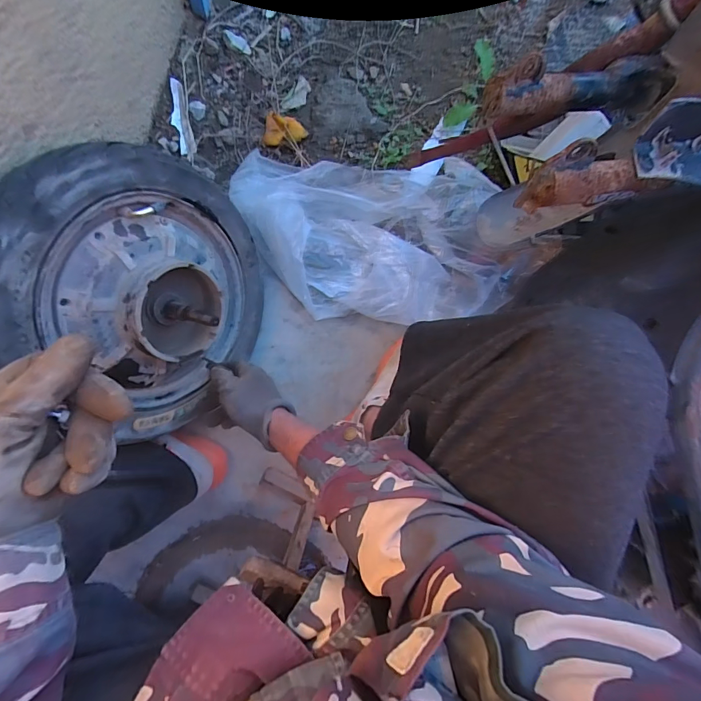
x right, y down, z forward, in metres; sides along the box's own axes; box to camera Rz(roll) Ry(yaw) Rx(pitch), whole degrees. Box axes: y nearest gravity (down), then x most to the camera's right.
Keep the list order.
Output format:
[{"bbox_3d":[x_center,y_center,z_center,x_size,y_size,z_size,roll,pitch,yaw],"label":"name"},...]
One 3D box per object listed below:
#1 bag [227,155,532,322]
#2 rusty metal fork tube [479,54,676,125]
[{"bbox_3d":[0.057,-0.192,0.714,0.506,0.131,0.275,1,91,-9],"label":"bag"},{"bbox_3d":[0.250,-0.287,0.442,0.215,0.052,0.055,-8,92,-9],"label":"rusty metal fork tube"}]

